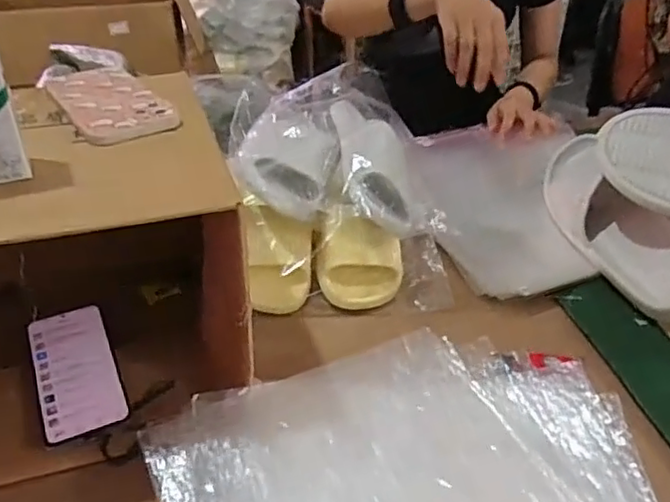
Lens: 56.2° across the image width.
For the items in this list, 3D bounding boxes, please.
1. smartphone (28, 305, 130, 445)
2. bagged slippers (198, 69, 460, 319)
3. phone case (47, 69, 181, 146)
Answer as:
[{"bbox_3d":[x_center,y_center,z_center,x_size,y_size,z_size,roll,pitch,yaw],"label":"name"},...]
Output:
[{"bbox_3d":[-0.254,0.113,0.612,0.072,0.007,0.160,-16,43,-21],"label":"smartphone"},{"bbox_3d":[-0.008,-0.104,0.832,0.239,0.158,0.387,-6,36,-6],"label":"bagged slippers"},{"bbox_3d":[-0.216,-0.143,0.598,0.081,0.011,0.165,-22,41,-26],"label":"phone case"}]

